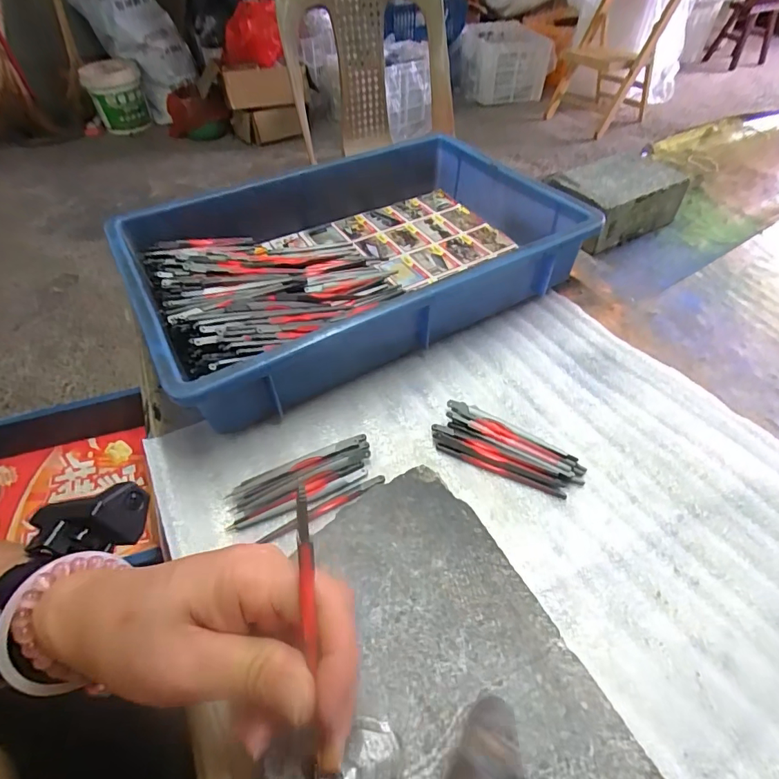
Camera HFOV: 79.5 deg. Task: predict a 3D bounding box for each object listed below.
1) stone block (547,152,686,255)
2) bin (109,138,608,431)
[{"bbox_3d":[0.279,-0.238,0.589,0.166,0.062,0.100,-26,53,-21],"label":"stone block"},{"bbox_3d":[-0.042,-0.155,0.504,0.428,0.078,0.308,-24,53,-20],"label":"bin"}]

